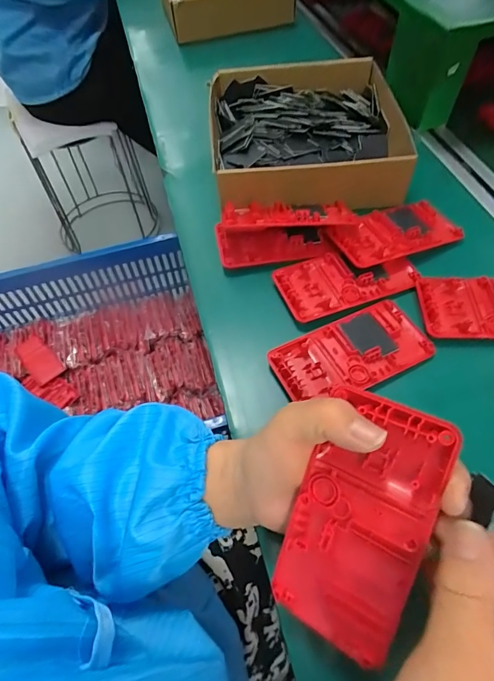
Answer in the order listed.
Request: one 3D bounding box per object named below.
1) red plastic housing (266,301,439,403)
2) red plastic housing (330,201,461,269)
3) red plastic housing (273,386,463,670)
[{"bbox_3d":[0.081,0.010,0.315,0.119,0.009,0.061,-23,59,-12],"label":"red plastic housing"},{"bbox_3d":[0.137,-0.102,0.376,0.115,0.016,0.055,-21,59,-11],"label":"red plastic housing"},{"bbox_3d":[0.053,0.087,0.193,0.060,0.019,0.120,23,101,16],"label":"red plastic housing"}]

